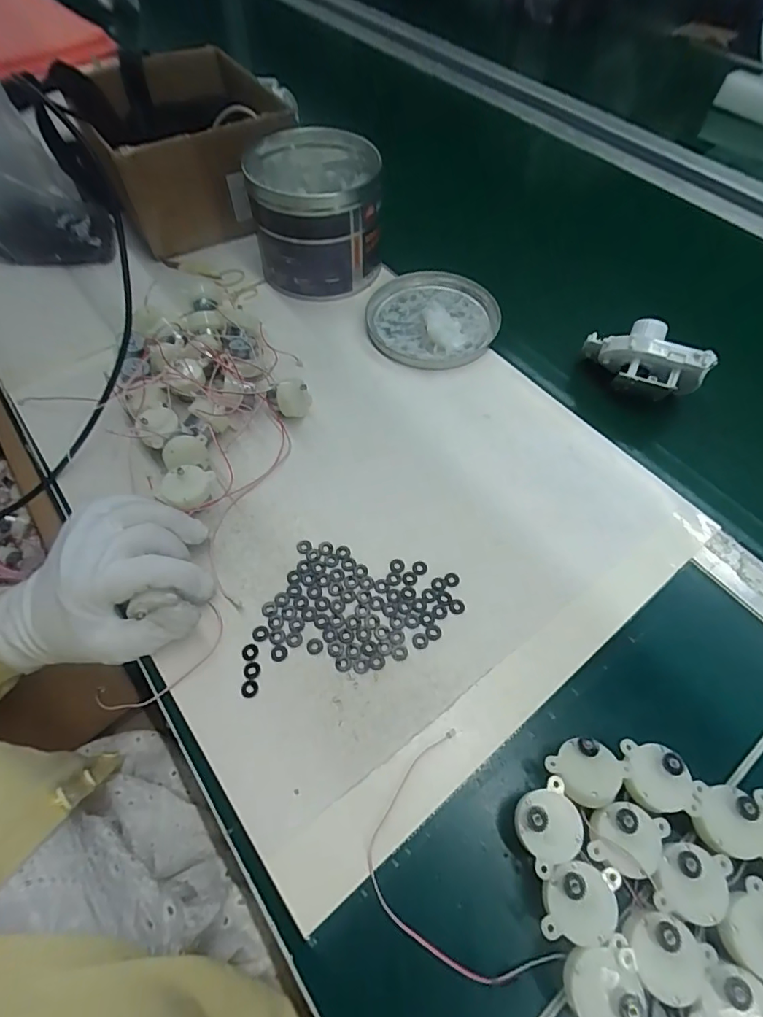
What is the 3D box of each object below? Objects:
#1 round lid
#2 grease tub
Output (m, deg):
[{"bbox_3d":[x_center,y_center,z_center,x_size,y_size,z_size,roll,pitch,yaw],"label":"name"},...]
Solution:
[{"bbox_3d":[0.051,-0.192,0.481,0.127,0.016,0.131,4,59,2],"label":"round lid"},{"bbox_3d":[-0.065,-0.298,0.493,0.127,0.104,0.135,0,59,-1],"label":"grease tub"}]

